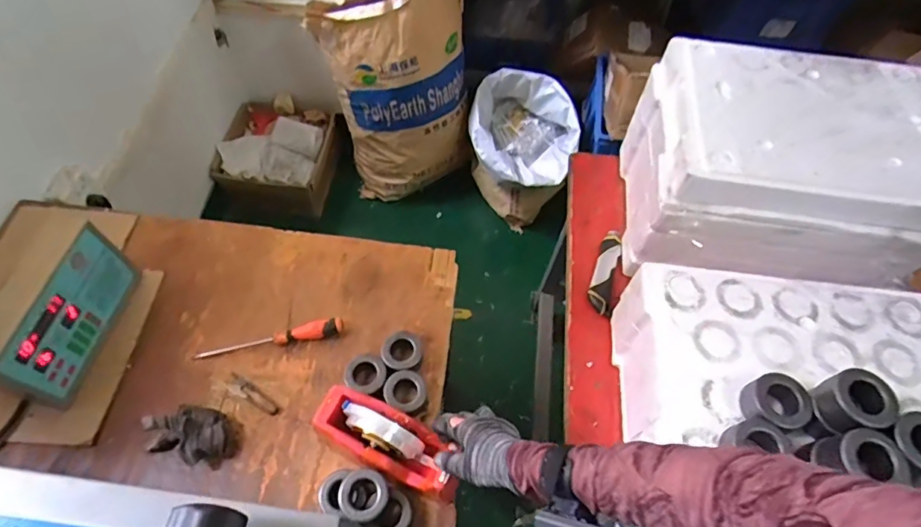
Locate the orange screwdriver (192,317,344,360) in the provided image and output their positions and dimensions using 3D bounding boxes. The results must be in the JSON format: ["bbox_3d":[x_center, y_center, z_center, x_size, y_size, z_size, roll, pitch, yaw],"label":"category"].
[{"bbox_3d":[-0.293,0.117,0.788,0.225,0.037,0.023,-10,60,-9],"label":"orange screwdriver"}]

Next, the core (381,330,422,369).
[{"bbox_3d":[-0.090,0.134,0.782,0.059,0.028,0.059,2,59,-3],"label":"core"}]

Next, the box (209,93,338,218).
[{"bbox_3d":[-0.583,-0.358,1.661,0.348,0.201,0.361,9,59,2],"label":"box"}]

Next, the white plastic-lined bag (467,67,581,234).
[{"bbox_3d":[0.181,-0.356,1.622,0.309,0.366,0.328,8,59,1],"label":"white plastic-lined bag"}]

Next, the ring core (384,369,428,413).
[{"bbox_3d":[-0.081,0.188,0.752,0.058,0.031,0.059,2,59,-3],"label":"ring core"}]

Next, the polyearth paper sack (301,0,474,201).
[{"bbox_3d":[-0.172,-0.504,1.516,0.408,0.595,0.291,-22,63,-16],"label":"polyearth paper sack"}]

